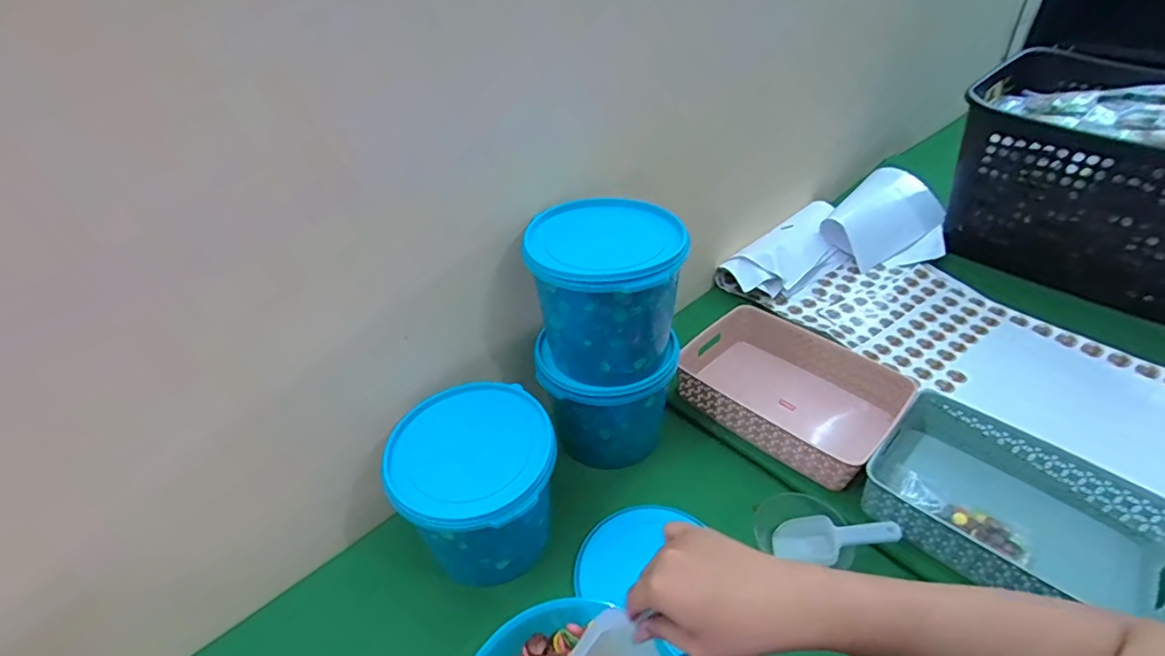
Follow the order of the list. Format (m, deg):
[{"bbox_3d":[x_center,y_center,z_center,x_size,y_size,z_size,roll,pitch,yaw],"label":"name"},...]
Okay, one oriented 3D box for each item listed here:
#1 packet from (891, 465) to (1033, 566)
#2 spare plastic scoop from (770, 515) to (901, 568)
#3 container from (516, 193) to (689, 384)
[{"bbox_3d":[0.500,0.249,0.731,0.052,0.021,0.164,-32,47,-31],"label":"packet"},{"bbox_3d":[0.320,0.268,0.702,0.151,0.028,0.052,-21,28,33],"label":"spare plastic scoop"},{"bbox_3d":[0.035,-0.044,0.729,0.175,0.189,0.164,-2,39,1],"label":"container"}]

